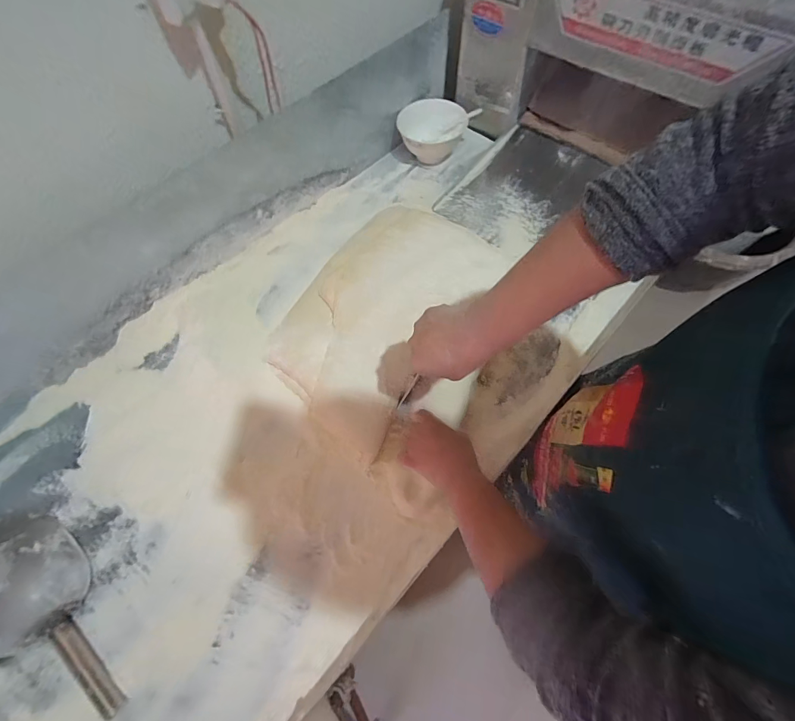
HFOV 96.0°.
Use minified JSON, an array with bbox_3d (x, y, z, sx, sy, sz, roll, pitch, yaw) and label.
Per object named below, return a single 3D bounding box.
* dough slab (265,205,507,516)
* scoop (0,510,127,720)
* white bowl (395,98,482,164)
[{"bbox_3d":[-0.008,-0.056,0.586,0.311,0.069,0.454,24,69,11],"label":"dough slab"},{"bbox_3d":[-0.452,0.311,0.446,0.114,0.059,0.315,-42,72,-15],"label":"scoop"},{"bbox_3d":[0.071,-0.488,0.776,0.133,0.079,0.140,0,67,1],"label":"white bowl"}]

